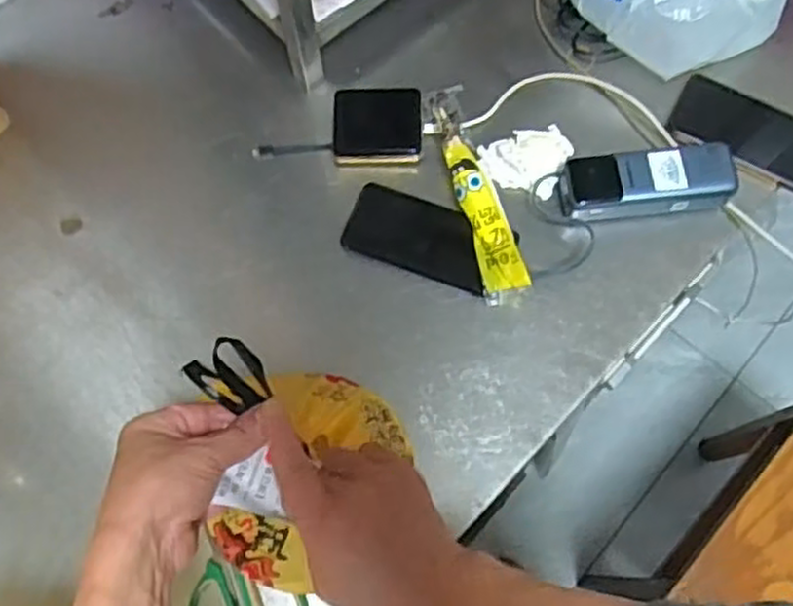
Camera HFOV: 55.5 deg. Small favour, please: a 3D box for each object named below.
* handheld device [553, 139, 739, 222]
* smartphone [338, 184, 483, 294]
[{"bbox_3d":[0.240,-0.114,0.723,0.159,0.038,0.059,-7,70,-2],"label":"handheld device"},{"bbox_3d":[0.026,-0.065,0.722,0.145,0.011,0.072,20,72,7],"label":"smartphone"}]

